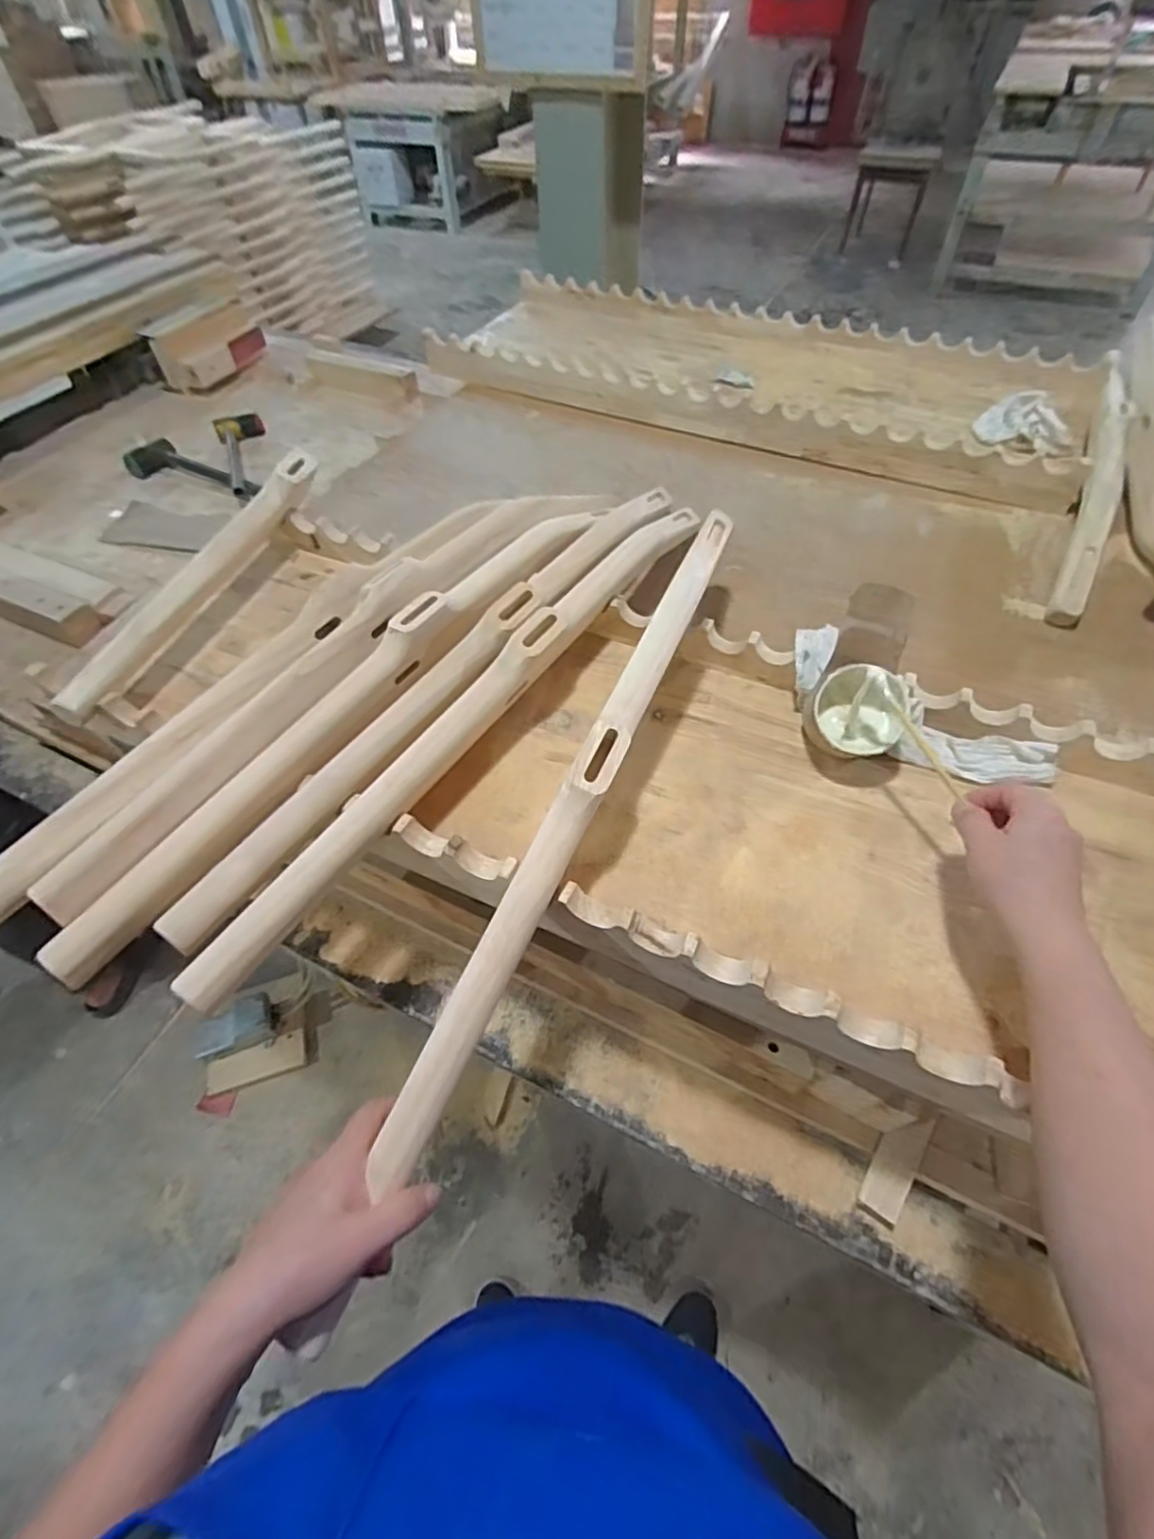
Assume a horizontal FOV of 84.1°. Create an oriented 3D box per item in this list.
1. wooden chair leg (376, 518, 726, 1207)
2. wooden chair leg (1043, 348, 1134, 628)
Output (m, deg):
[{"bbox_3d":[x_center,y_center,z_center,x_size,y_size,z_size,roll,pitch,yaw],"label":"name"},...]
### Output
[{"bbox_3d":[0.021,-0.016,0.528,0.041,0.066,0.661,20,64,15],"label":"wooden chair leg"},{"bbox_3d":[0.665,-0.366,0.819,0.042,0.089,0.483,23,57,17],"label":"wooden chair leg"}]

